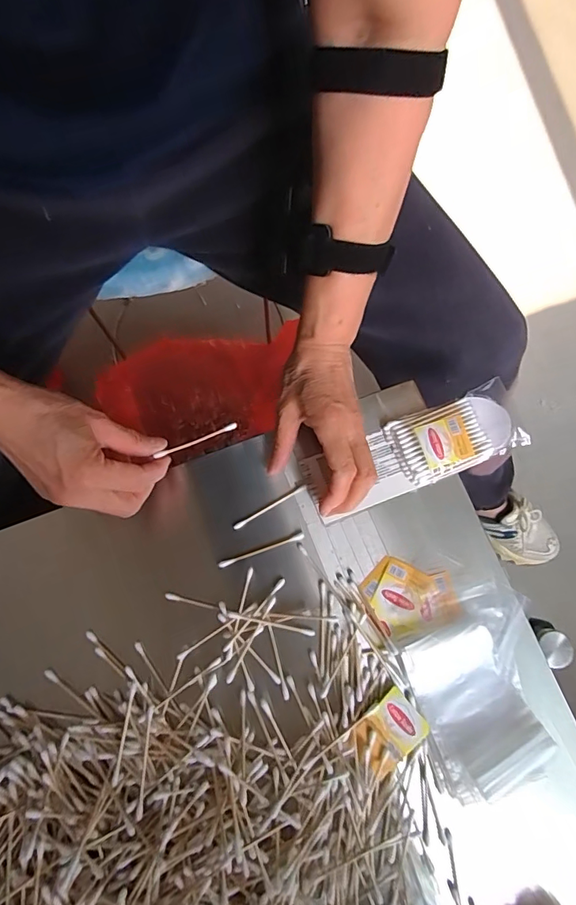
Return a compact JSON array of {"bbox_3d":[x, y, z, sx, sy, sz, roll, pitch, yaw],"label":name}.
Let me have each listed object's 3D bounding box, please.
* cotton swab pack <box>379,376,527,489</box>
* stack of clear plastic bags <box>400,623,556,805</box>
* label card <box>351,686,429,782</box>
[{"bbox_3d":[0.150,-0.016,0.412,0.112,0.014,0.063,-21,79,-5],"label":"cotton swab pack"},{"bbox_3d":[0.143,0.196,0.355,0.080,0.022,0.114,-17,78,-4],"label":"stack of clear plastic bags"},{"bbox_3d":[0.077,0.216,0.353,0.055,0.004,0.041,-37,83,-13],"label":"label card"}]

